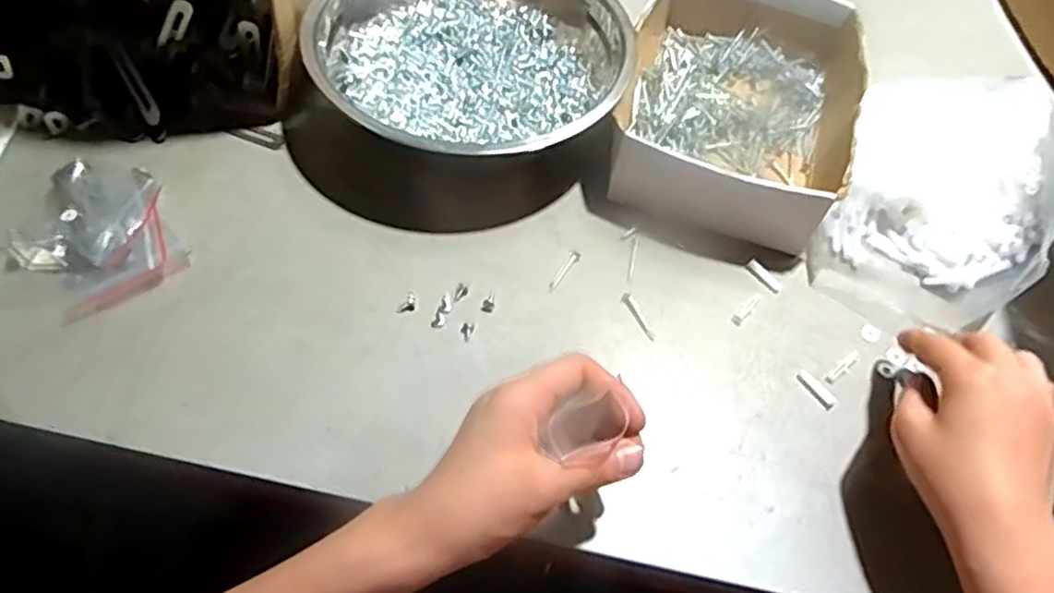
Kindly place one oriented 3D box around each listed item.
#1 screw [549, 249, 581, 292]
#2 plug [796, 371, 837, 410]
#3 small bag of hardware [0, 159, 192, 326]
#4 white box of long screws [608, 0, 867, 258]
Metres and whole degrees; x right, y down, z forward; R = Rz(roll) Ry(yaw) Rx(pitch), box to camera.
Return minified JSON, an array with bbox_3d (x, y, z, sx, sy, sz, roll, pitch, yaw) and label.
[{"bbox_3d":[0.028,-0.020,0.503,0.009,0.004,0.043,28,60,13],"label":"screw"},{"bbox_3d":[0.198,0.063,0.472,0.011,0.004,0.030,-32,65,-22],"label":"plug"},{"bbox_3d":[-0.299,-0.046,0.470,0.100,0.026,0.119,-33,66,-23],"label":"small bag of hardware"},{"bbox_3d":[0.171,-0.162,0.565,0.175,0.065,0.244,16,58,5],"label":"white box of long screws"}]

